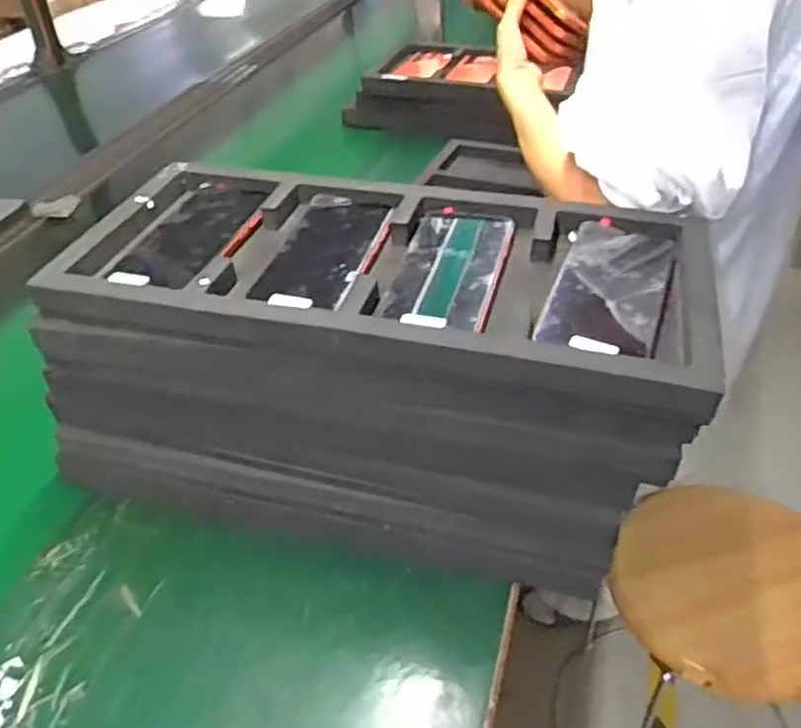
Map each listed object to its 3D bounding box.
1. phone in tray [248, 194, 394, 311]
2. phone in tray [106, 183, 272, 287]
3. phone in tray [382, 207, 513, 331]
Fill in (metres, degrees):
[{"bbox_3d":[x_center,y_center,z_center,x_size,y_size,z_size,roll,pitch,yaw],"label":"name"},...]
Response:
[{"bbox_3d":[-0.058,-0.093,0.574,0.079,0.012,0.161,7,39,13],"label":"phone in tray"},{"bbox_3d":[-0.168,-0.110,0.597,0.086,0.012,0.164,7,39,13],"label":"phone in tray"},{"bbox_3d":[0.040,-0.075,0.556,0.076,0.014,0.160,7,39,12],"label":"phone in tray"}]

